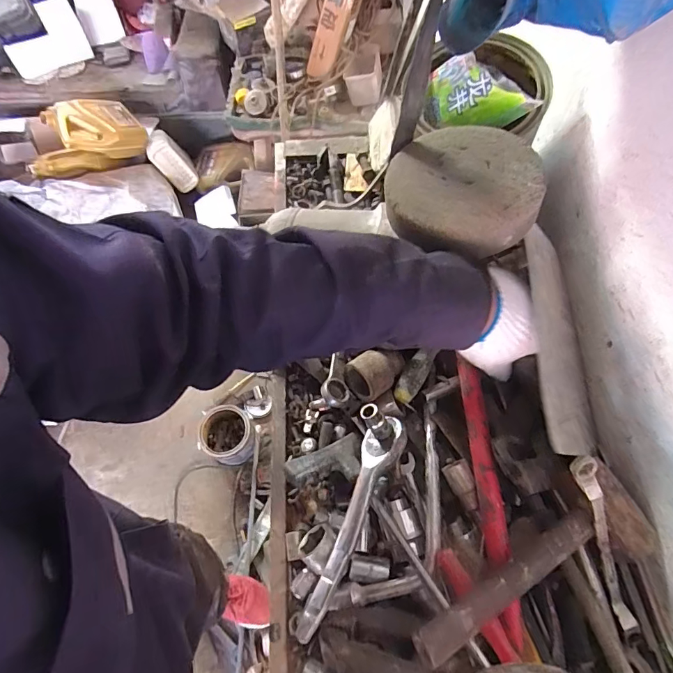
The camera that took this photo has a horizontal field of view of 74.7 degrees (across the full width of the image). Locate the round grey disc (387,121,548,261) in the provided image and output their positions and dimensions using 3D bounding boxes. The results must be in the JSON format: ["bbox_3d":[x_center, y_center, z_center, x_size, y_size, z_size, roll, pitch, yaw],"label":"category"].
[{"bbox_3d":[0.116,-0.144,0.412,0.132,0.033,0.136,0,65,0],"label":"round grey disc"}]

